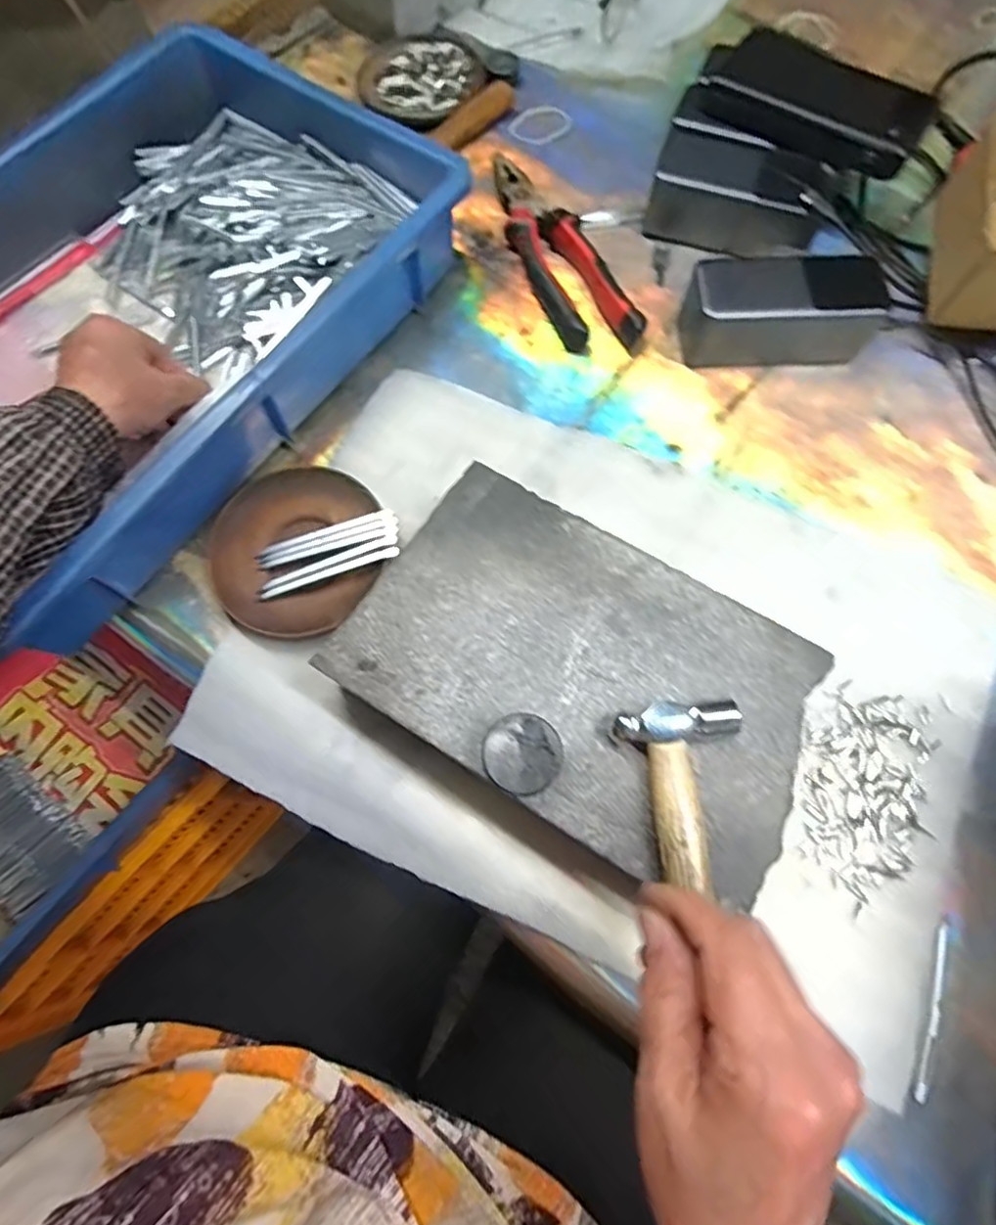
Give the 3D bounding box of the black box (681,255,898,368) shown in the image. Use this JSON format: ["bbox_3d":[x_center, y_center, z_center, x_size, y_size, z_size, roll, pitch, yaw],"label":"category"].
[{"bbox_3d":[0.200,-0.210,0.447,0.131,0.052,0.057,2,70,2],"label":"black box"}]

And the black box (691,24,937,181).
[{"bbox_3d":[0.232,-0.382,0.469,0.167,0.027,0.070,31,74,12],"label":"black box"}]

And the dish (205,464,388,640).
[{"bbox_3d":[-0.134,-0.040,0.413,0.109,0.017,0.114,-9,70,-2],"label":"dish"}]

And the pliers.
[{"bbox_3d":[0.044,-0.282,0.493,0.054,0.025,0.208,-24,71,-7],"label":"pliers"}]

